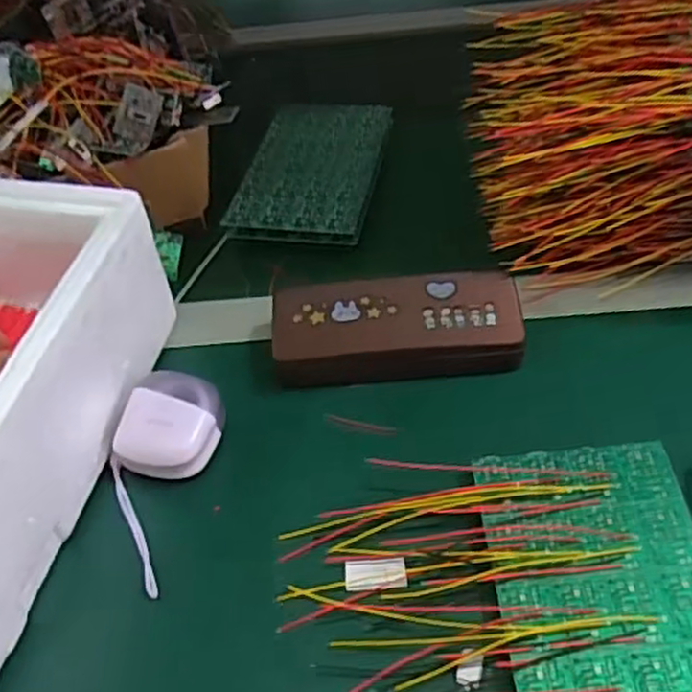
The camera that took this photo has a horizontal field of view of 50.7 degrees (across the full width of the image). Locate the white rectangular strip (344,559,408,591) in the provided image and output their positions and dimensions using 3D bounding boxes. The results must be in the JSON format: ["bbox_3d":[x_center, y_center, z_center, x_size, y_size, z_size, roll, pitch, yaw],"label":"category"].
[{"bbox_3d":[0.015,0.115,0.369,0.031,0.004,0.016,-4,49,3],"label":"white rectangular strip"}]

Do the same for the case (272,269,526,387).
[{"bbox_3d":[0.032,-0.009,0.451,0.149,0.030,0.067,-7,49,1],"label":"case"}]

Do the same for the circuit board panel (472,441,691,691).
[{"bbox_3d":[0.124,0.125,0.342,0.101,0.013,0.171,-6,49,2],"label":"circuit board panel"}]

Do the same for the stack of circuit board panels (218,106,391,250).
[{"bbox_3d":[-0.023,-0.145,0.593,0.102,0.019,0.167,5,51,11],"label":"stack of circuit board panels"}]

